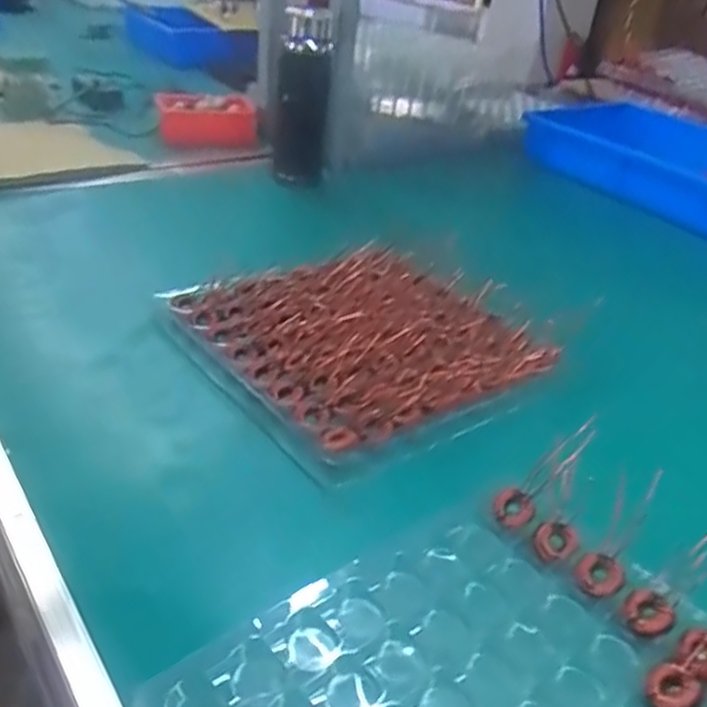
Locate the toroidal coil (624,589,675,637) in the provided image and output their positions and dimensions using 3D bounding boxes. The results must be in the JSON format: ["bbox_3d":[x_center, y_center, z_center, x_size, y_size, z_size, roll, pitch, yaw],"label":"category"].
[{"bbox_3d":[0.173,0.151,0.417,0.025,0.007,0.026,2,33,-7],"label":"toroidal coil"}]

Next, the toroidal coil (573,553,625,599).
[{"bbox_3d":[0.151,0.136,0.437,0.028,0.013,0.024,18,36,22],"label":"toroidal coil"}]

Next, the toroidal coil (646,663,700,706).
[{"bbox_3d":[0.169,0.178,0.378,0.025,0.006,0.025,-17,36,13],"label":"toroidal coil"}]

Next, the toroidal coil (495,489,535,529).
[{"bbox_3d":[0.107,0.104,0.479,0.026,0.005,0.026,-13,53,18],"label":"toroidal coil"}]

